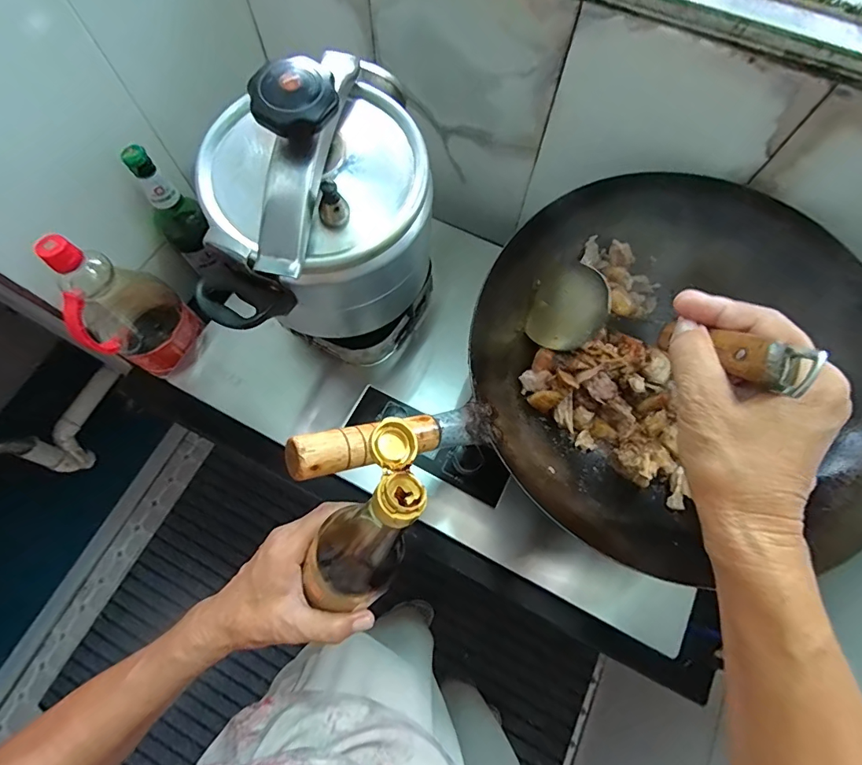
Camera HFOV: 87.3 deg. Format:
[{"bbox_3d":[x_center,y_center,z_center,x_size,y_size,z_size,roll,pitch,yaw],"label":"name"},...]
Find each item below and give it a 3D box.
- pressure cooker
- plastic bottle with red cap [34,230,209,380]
[{"bbox_3d":[-0.129,-0.179,0.519,0.248,0.323,0.214,-22,72,-8],"label":"pressure cooker"},{"bbox_3d":[-0.401,-0.099,0.580,0.111,0.232,0.104,-42,76,-14],"label":"plastic bottle with red cap"}]

